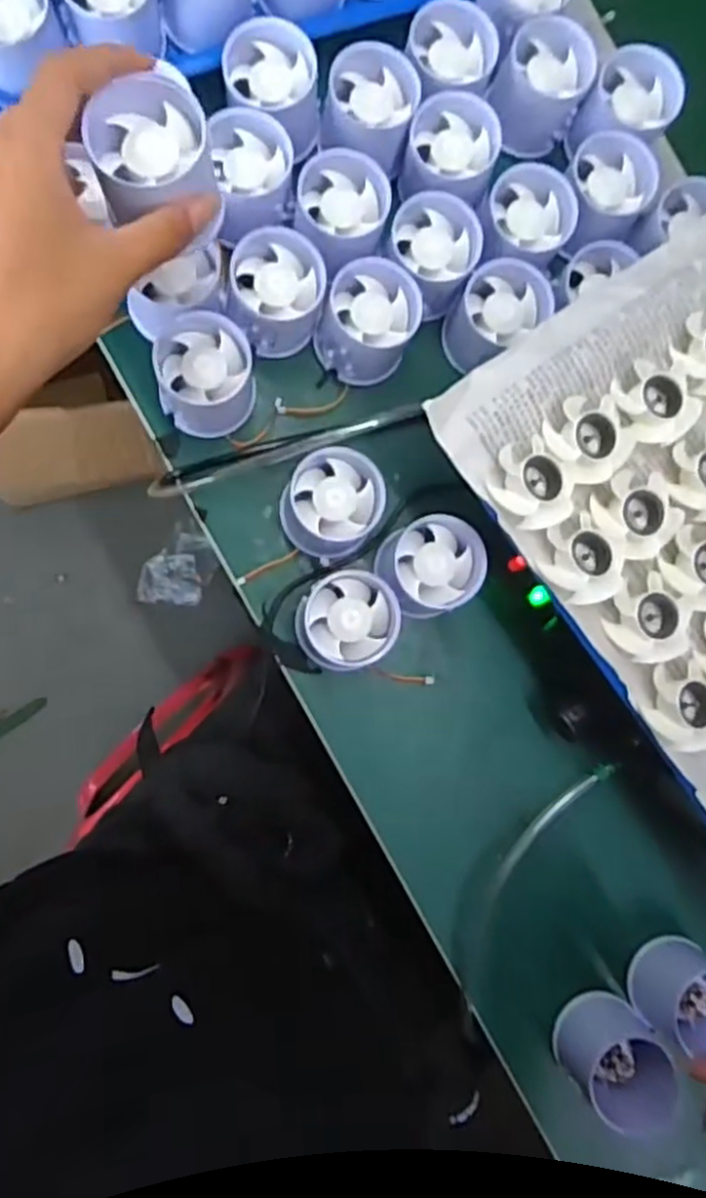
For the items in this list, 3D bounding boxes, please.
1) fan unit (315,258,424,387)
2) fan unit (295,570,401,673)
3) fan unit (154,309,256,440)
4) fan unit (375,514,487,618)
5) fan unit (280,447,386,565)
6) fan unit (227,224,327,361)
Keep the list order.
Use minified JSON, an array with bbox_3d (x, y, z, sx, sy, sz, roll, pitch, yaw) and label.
[{"bbox_3d":[0.008,-0.158,0.443,0.052,0.044,0.056,1,86,-9],"label":"fan unit"},{"bbox_3d":[-0.004,0.013,0.436,0.054,0.042,0.053,1,86,-9],"label":"fan unit"},{"bbox_3d":[-0.082,-0.124,0.434,0.055,0.051,0.054,-2,87,-9],"label":"fan unit"},{"bbox_3d":[0.045,-0.019,0.443,0.058,0.040,0.052,-30,91,-9],"label":"fan unit"},{"bbox_3d":[-0.012,-0.054,0.439,0.053,0.037,0.056,1,86,-9],"label":"fan unit"},{"bbox_3d":[-0.044,-0.173,0.438,0.052,0.046,0.056,4,86,-8],"label":"fan unit"}]

